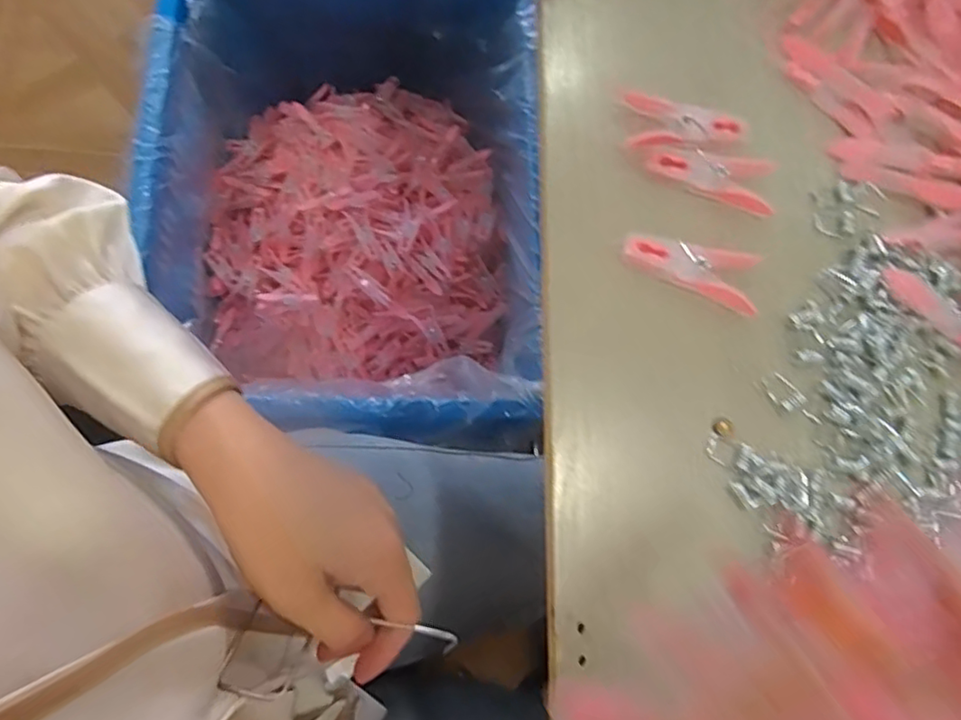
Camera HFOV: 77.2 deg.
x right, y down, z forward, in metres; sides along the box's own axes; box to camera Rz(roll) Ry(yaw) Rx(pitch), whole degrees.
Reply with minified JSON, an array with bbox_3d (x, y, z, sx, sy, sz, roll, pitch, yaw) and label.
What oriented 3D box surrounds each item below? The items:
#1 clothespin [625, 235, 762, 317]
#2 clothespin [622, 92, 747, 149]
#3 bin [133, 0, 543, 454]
[{"bbox_3d":[0.119,-0.052,0.342,0.077,0.015,0.039,14,75,-3],"label":"clothespin"},{"bbox_3d":[0.124,-0.143,0.363,0.075,0.011,0.033,-1,76,-7],"label":"clothespin"},{"bbox_3d":[-0.179,-0.232,0.829,0.421,0.279,0.675,1,76,-7],"label":"bin"}]

